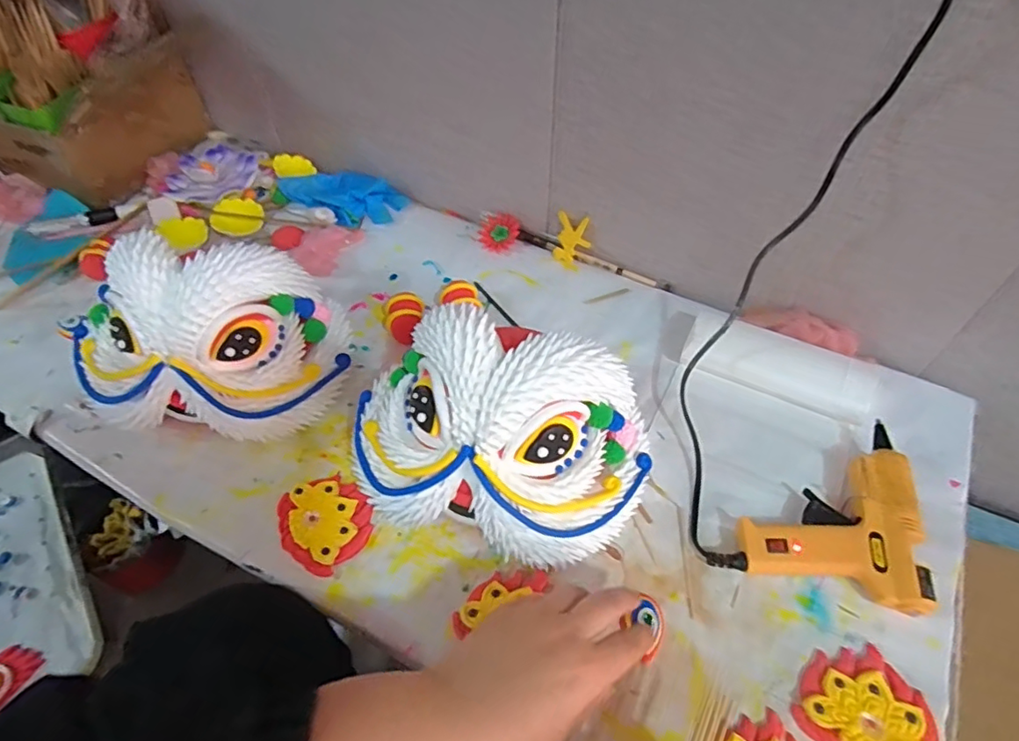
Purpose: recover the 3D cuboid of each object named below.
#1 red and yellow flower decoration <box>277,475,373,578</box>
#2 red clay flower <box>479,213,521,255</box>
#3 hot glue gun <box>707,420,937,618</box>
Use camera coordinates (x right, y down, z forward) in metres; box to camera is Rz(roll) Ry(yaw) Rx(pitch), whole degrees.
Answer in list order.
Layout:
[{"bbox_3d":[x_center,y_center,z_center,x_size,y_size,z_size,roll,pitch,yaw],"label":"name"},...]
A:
[{"bbox_3d":[-0.145,0.118,0.446,0.075,0.013,0.067,36,61,25],"label":"red and yellow flower decoration"},{"bbox_3d":[-0.013,-0.159,0.655,0.044,0.010,0.045,25,92,13],"label":"red clay flower"},{"bbox_3d":[0.239,0.097,0.437,0.138,0.039,0.144,14,54,12],"label":"hot glue gun"}]

